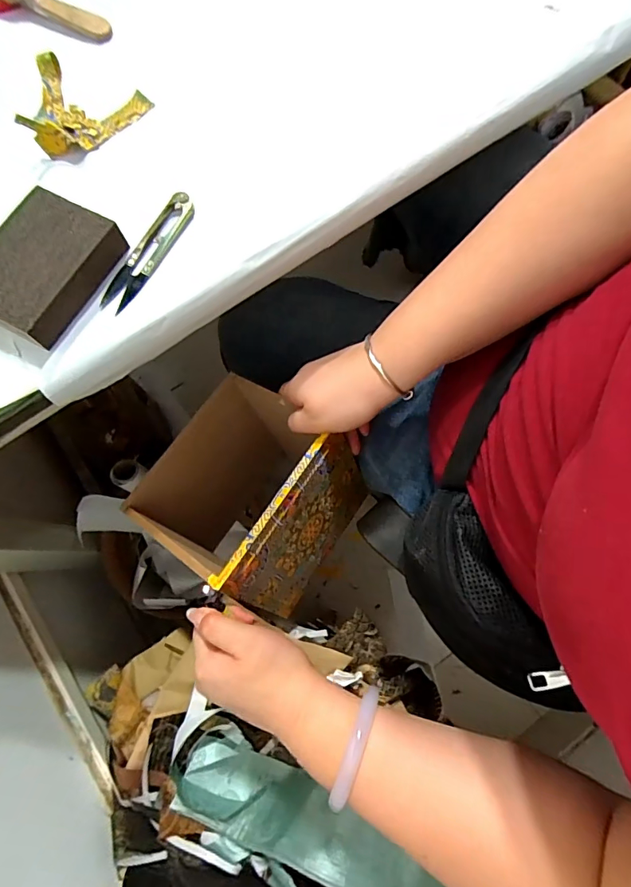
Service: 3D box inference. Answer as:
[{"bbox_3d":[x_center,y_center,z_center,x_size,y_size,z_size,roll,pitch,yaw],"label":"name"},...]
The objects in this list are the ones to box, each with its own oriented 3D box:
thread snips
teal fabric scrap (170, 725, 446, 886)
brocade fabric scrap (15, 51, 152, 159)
[{"bbox_3d":[-0.121,-0.139,0.323,0.025,0.008,0.100,29,78,8],"label":"thread snips"},{"bbox_3d":[-0.017,0.428,0.483,0.297,0.076,0.137,11,75,31],"label":"teal fabric scrap"},{"bbox_3d":[-0.195,-0.279,0.353,0.091,0.030,0.090,-39,78,-8],"label":"brocade fabric scrap"}]

